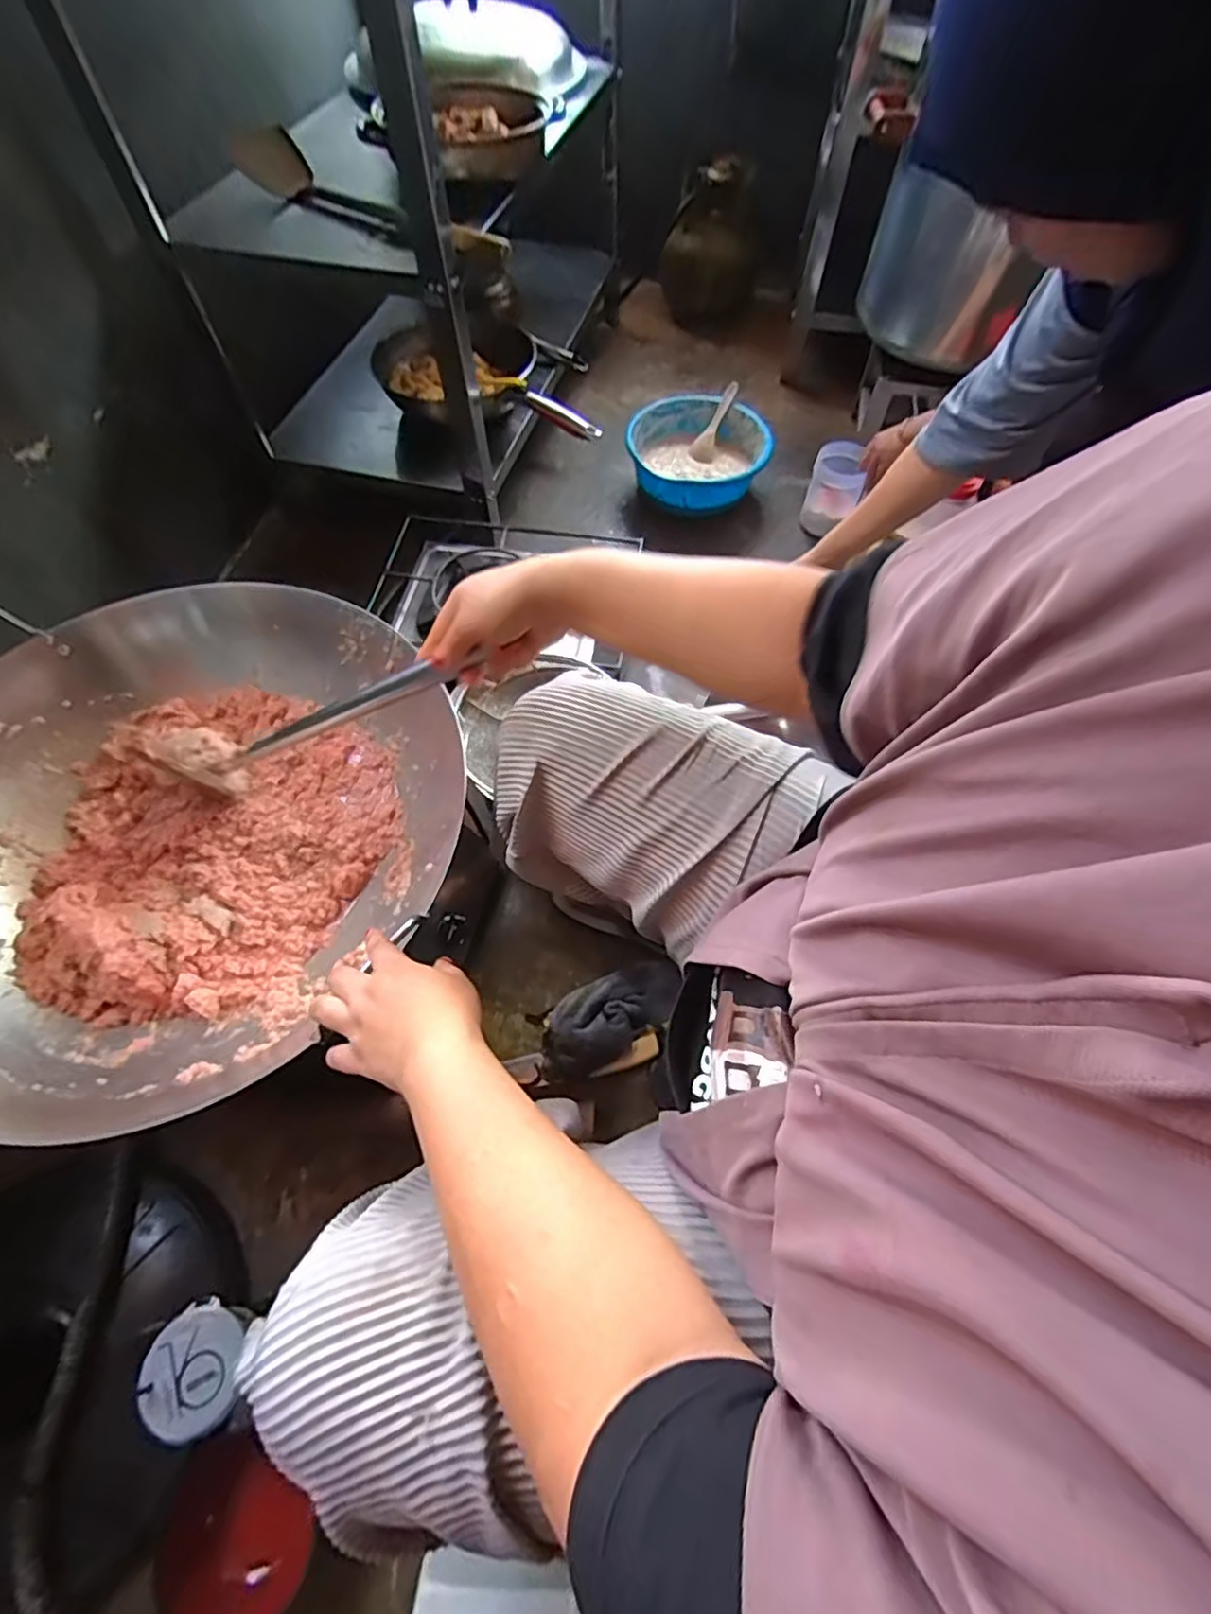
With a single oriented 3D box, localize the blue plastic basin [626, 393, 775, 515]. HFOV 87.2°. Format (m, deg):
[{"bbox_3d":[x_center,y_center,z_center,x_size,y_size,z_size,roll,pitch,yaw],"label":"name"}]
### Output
[{"bbox_3d":[0.181,-0.691,1.256,0.249,0.110,0.249,1,62,-1],"label":"blue plastic basin"}]

